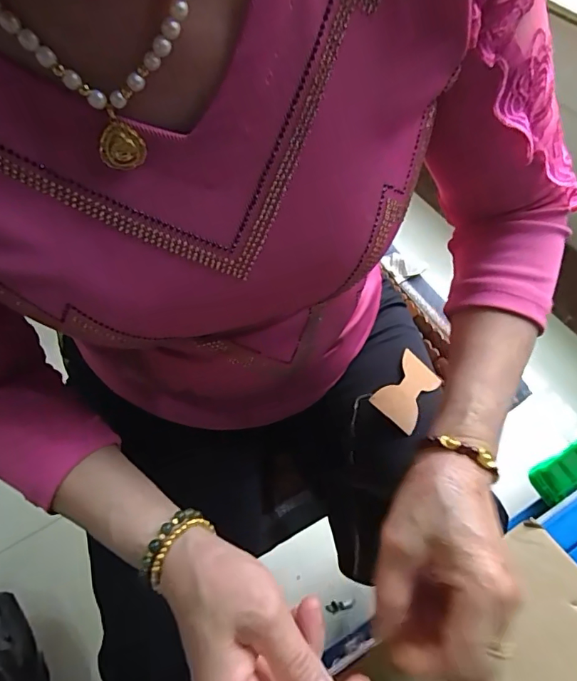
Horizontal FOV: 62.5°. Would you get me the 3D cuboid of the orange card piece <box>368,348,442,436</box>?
[{"bbox_3d":[0.113,0.046,0.451,0.046,0.005,0.078,43,54,3],"label":"orange card piece"}]

